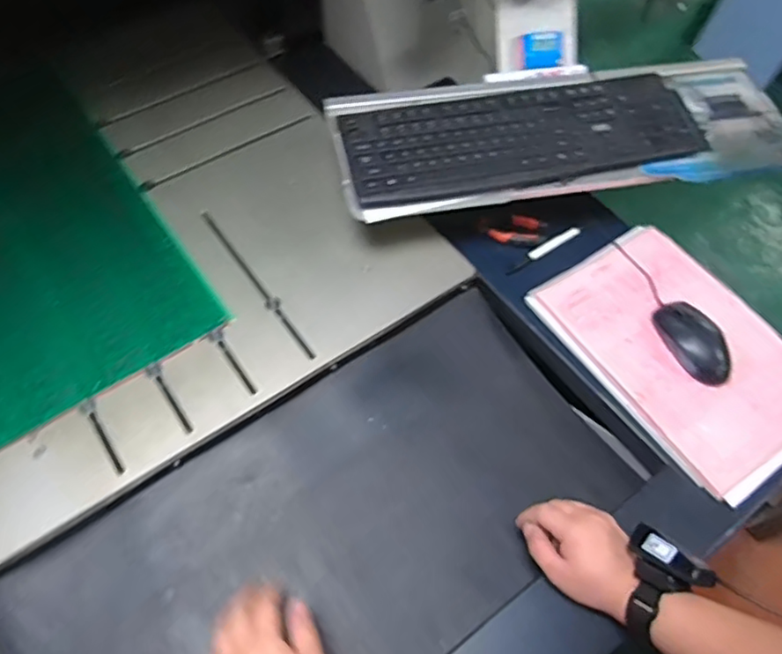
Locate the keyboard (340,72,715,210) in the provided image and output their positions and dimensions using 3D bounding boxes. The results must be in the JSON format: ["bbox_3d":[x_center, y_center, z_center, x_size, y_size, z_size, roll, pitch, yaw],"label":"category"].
[{"bbox_3d":[0.175,-0.242,0.760,0.457,0.029,0.140,-13,60,-11],"label":"keyboard"}]

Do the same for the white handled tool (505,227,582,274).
[{"bbox_3d":[0.203,-0.103,0.811,0.126,0.009,0.015,-28,64,-19],"label":"white handled tool"}]

